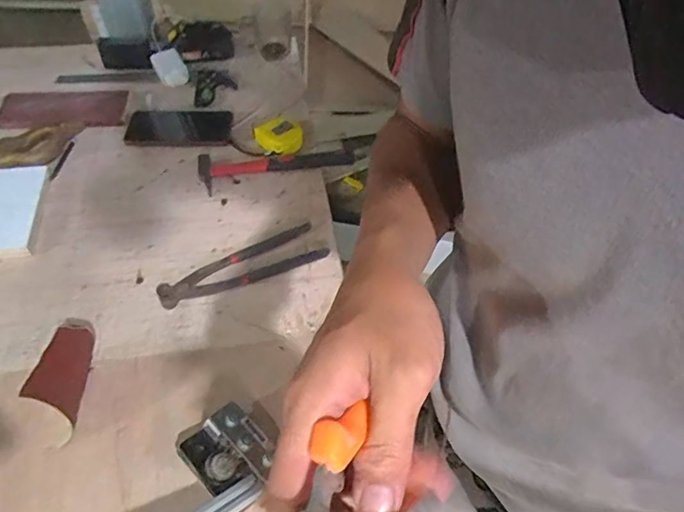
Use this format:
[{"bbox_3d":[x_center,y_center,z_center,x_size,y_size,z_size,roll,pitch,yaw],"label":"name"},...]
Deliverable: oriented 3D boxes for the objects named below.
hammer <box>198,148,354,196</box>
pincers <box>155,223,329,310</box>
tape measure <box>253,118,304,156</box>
[{"bbox_3d":[-0.101,-0.143,0.760,0.223,0.018,0.066,-14,54,-10],"label":"hammer"},{"bbox_3d":[-0.129,0.012,0.651,0.213,0.018,0.058,-23,56,-16],"label":"pincers"},{"bbox_3d":[-0.100,-0.187,0.783,0.069,0.028,0.076,-36,60,-24],"label":"tape measure"}]

